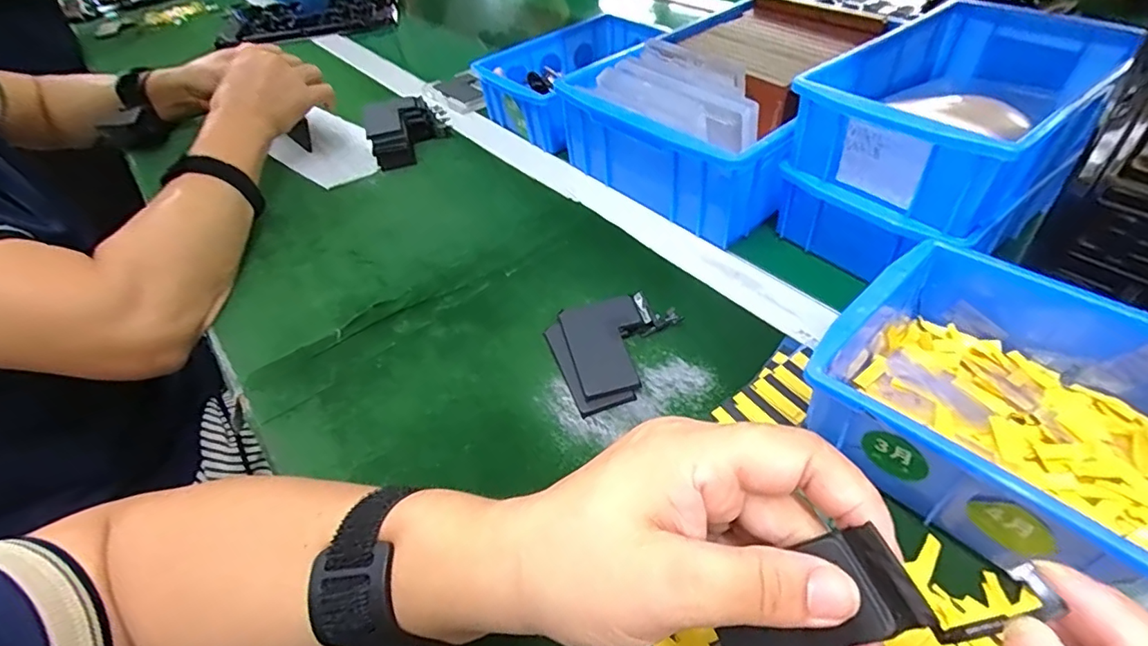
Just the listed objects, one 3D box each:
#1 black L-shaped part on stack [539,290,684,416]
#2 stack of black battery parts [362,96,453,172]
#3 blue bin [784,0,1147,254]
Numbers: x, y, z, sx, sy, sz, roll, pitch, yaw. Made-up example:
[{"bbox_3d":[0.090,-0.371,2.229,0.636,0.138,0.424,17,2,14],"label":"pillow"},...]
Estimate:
[{"bbox_3d":[0.030,0.012,0.349,0.085,0.015,0.074,-19,47,-12],"label":"black L-shaped part on stack"},{"bbox_3d":[-0.174,-0.205,0.566,0.087,0.043,0.090,-16,46,-9],"label":"stack of black battery parts"},{"bbox_3d":[0.262,-0.149,0.360,0.212,0.061,0.125,-33,51,-21],"label":"blue bin"}]

